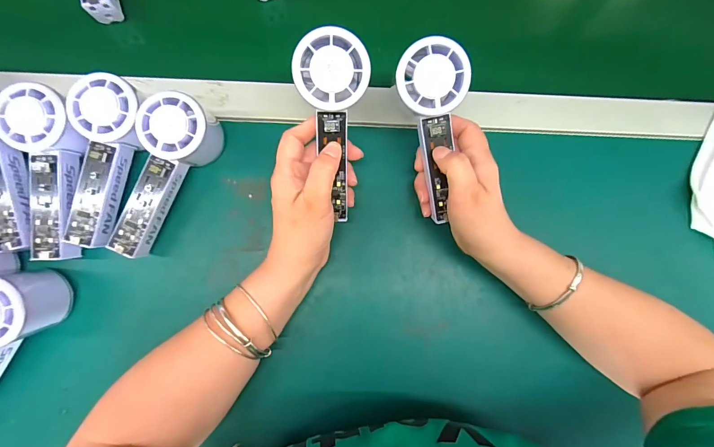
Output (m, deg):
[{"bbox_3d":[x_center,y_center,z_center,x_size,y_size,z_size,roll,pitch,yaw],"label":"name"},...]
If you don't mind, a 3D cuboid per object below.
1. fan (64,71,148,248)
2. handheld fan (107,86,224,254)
[{"bbox_3d":[-0.228,-0.055,0.320,0.059,0.041,0.152,14,100,-2],"label":"fan"},{"bbox_3d":[-0.185,-0.044,0.322,0.051,0.060,0.146,30,84,1],"label":"handheld fan"}]

